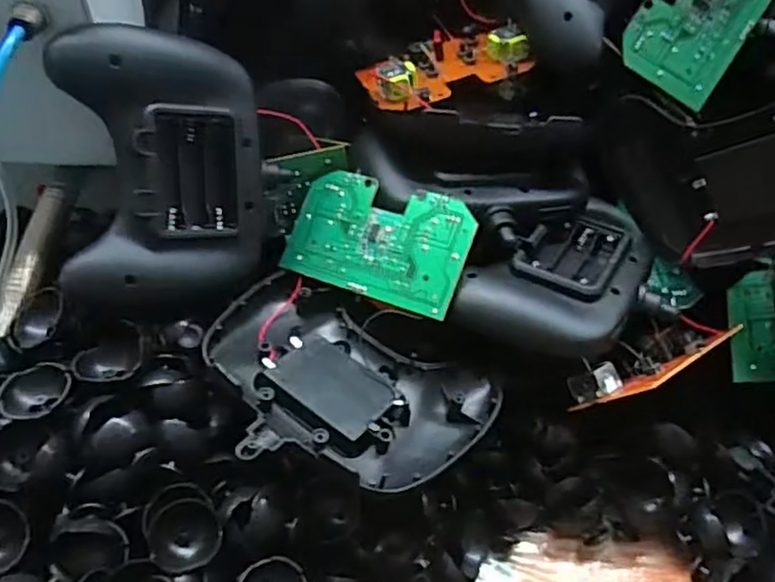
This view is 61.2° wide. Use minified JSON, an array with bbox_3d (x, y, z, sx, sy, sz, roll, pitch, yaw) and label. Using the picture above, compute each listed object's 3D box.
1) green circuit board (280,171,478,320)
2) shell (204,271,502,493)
[{"bbox_3d":[-0.005,-0.025,0.309,0.089,0.004,0.055,19,83,25],"label":"green circuit board"},{"bbox_3d":[-0.023,0.041,0.285,0.123,0.025,0.093,31,53,22],"label":"shell"}]

